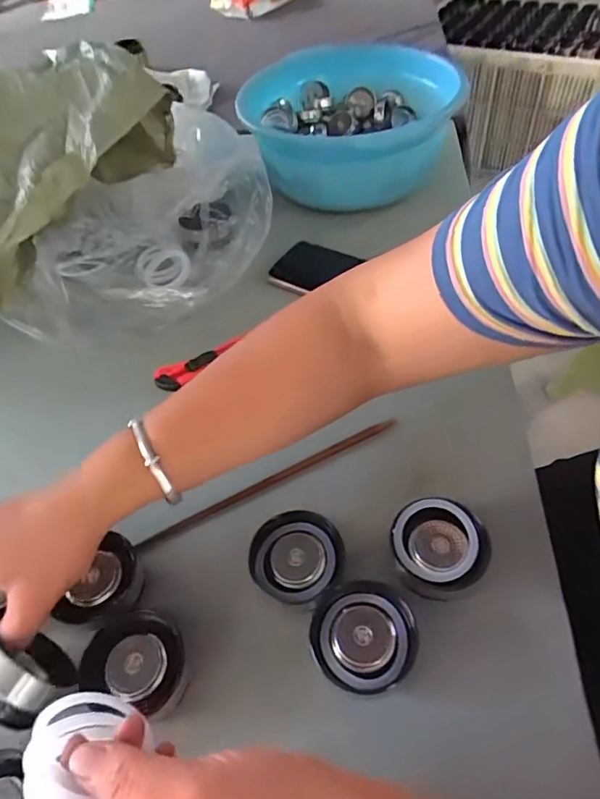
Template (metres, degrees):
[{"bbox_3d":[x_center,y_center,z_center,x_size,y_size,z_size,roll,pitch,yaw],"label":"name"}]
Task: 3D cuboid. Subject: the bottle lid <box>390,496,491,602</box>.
[{"bbox_3d":[0.100,0.112,0.382,0.064,0.040,0.064,-3,50,4],"label":"bottle lid"}]

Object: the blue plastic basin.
[{"bbox_3d":[0.065,-0.360,0.704,0.263,0.120,0.275,-3,50,4],"label":"blue plastic basin"}]

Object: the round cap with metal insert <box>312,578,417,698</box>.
[{"bbox_3d":[0.042,0.163,0.354,0.067,0.036,0.066,-3,50,4],"label":"round cap with metal insert"}]

